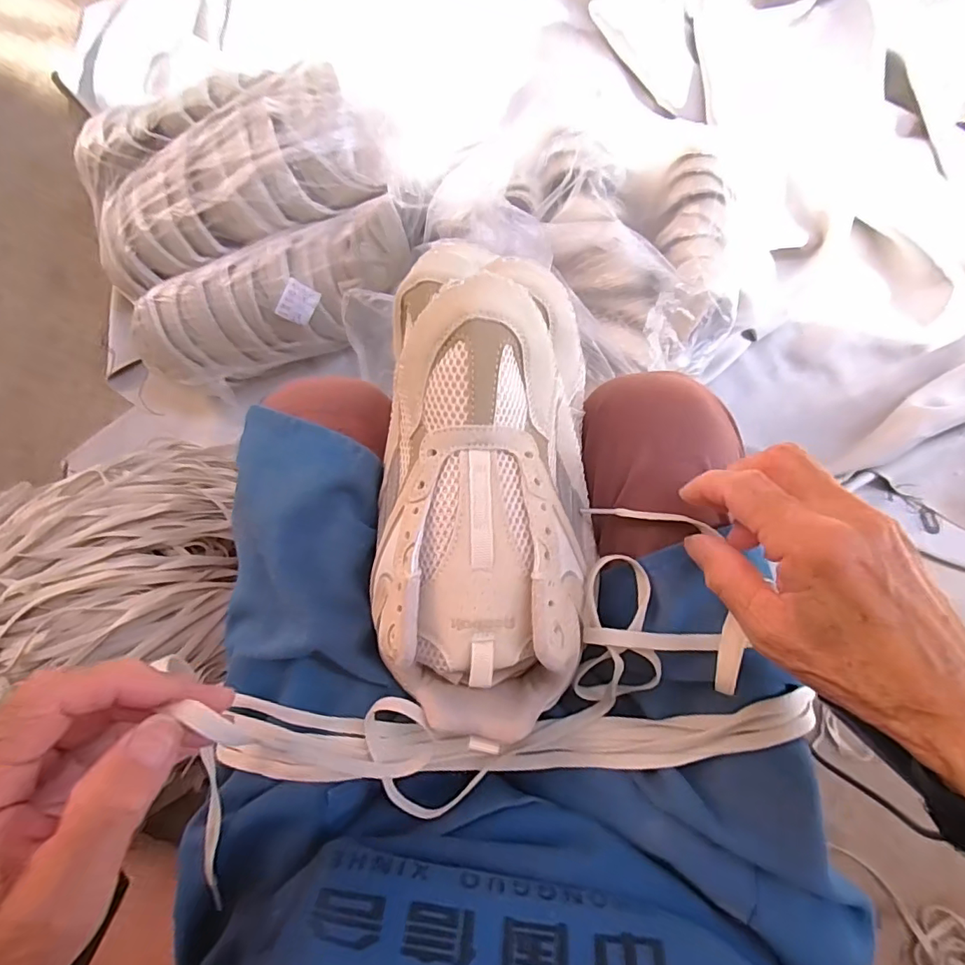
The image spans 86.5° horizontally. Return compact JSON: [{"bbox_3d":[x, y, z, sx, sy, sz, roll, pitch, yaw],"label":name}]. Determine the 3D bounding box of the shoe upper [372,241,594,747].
[{"bbox_3d":[0.003,0.007,0.267,0.103,0.062,0.247,1,87,0],"label":"shoe upper"}]

